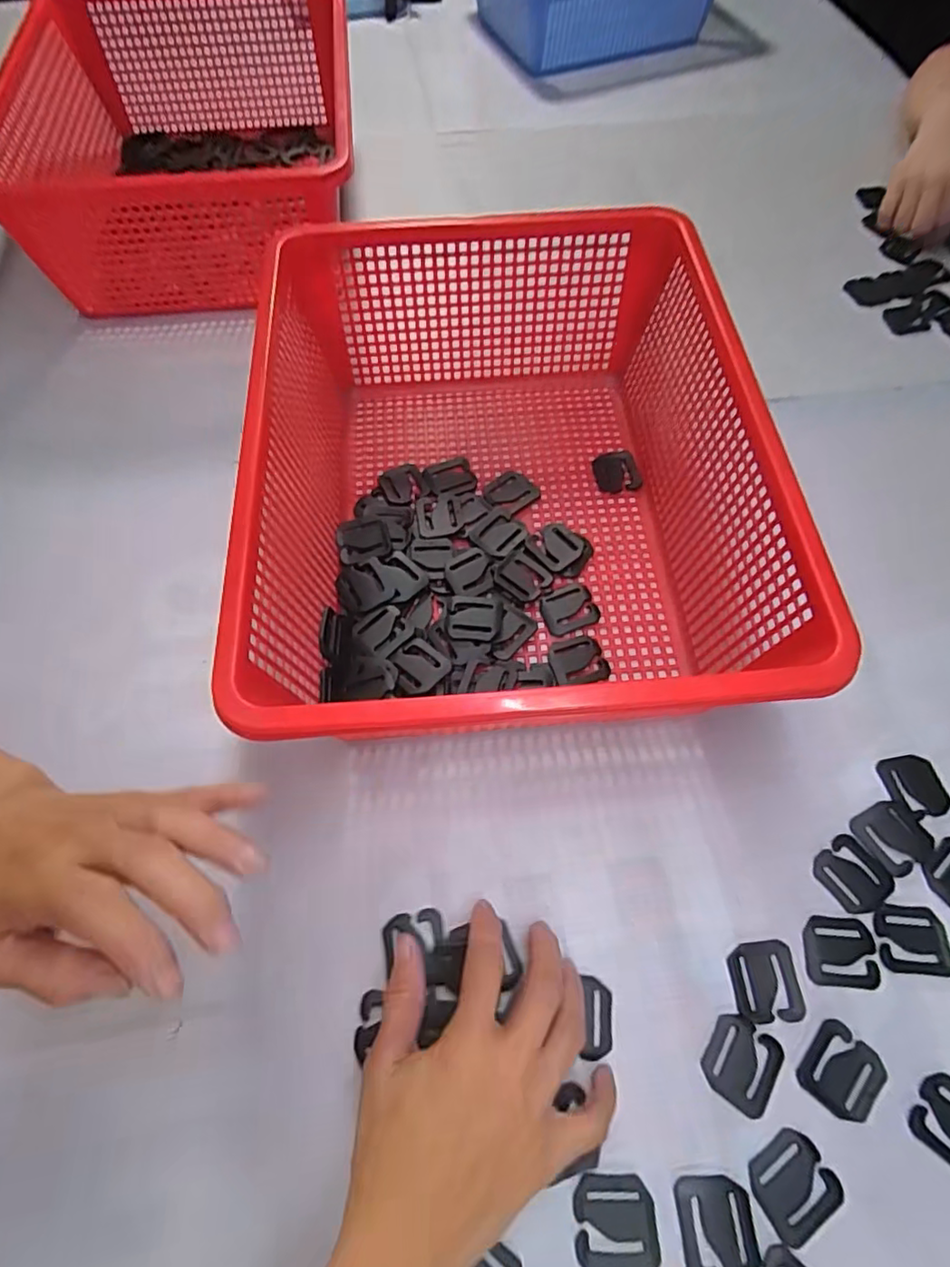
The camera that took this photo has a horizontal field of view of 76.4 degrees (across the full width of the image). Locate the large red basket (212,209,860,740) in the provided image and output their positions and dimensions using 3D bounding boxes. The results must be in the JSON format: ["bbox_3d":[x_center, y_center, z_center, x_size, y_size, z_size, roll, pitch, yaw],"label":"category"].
[{"bbox_3d":[0.018,-0.101,0.409,0.295,0.129,0.370,-5,63,-1],"label":"large red basket"}]

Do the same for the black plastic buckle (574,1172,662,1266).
[{"bbox_3d":[0.067,0.282,0.288,0.039,0.004,0.037,-6,64,-2],"label":"black plastic buckle"}]

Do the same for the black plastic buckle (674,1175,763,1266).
[{"bbox_3d":[0.116,0.284,0.288,0.035,0.004,0.039,-5,63,-1],"label":"black plastic buckle"}]

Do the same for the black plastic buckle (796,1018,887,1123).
[{"bbox_3d":[0.192,0.228,0.314,0.037,0.004,0.038,36,70,17],"label":"black plastic buckle"}]

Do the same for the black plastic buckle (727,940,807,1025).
[{"bbox_3d":[0.160,0.191,0.332,0.036,0.004,0.038,-5,63,-1],"label":"black plastic buckle"}]

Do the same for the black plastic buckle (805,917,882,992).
[{"bbox_3d":[0.205,0.178,0.338,0.040,0.004,0.035,3,64,3],"label":"black plastic buckle"}]

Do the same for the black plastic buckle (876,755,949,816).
[{"bbox_3d":[0.275,0.095,0.377,0.035,0.004,0.037,-10,64,-3],"label":"black plastic buckle"}]

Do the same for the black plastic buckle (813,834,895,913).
[{"bbox_3d":[0.223,0.142,0.355,0.037,0.004,0.038,-35,68,-15],"label":"black plastic buckle"}]

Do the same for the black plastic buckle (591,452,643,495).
[{"bbox_3d":[0.115,-0.129,0.487,0.035,0.012,0.036,-6,64,-2],"label":"black plastic buckle"}]

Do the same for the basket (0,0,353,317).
[{"bbox_3d":[-0.273,-0.472,0.595,0.292,0.166,0.393,-6,65,-3],"label":"basket"}]

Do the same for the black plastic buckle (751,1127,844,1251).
[{"bbox_3d":[0.156,0.269,0.294,0.038,0.004,0.037,-30,67,-13],"label":"black plastic buckle"}]

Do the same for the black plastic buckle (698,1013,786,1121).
[{"bbox_3d":[0.140,0.225,0.317,0.036,0.004,0.039,33,69,16],"label":"black plastic buckle"}]

